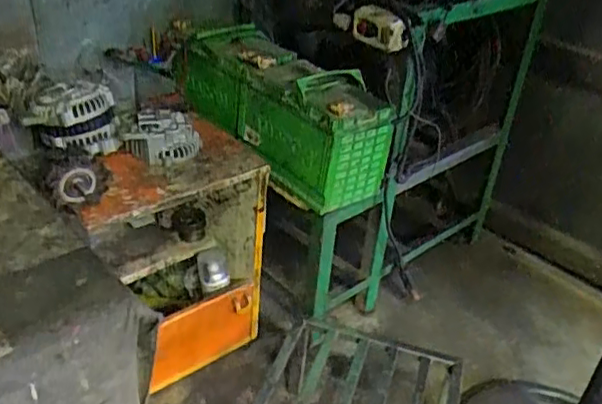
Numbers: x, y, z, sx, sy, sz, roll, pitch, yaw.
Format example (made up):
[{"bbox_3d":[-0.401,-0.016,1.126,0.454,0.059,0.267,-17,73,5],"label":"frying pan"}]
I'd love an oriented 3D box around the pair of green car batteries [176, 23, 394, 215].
[{"bbox_3d":[-0.048,-0.194,1.309,0.220,0.219,0.485,-22,41,-35],"label":"pair of green car batteries"}]

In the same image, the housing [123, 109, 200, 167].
[{"bbox_3d":[-0.278,-0.134,1.185,0.147,0.083,0.116,-7,35,-19],"label":"housing"}]

